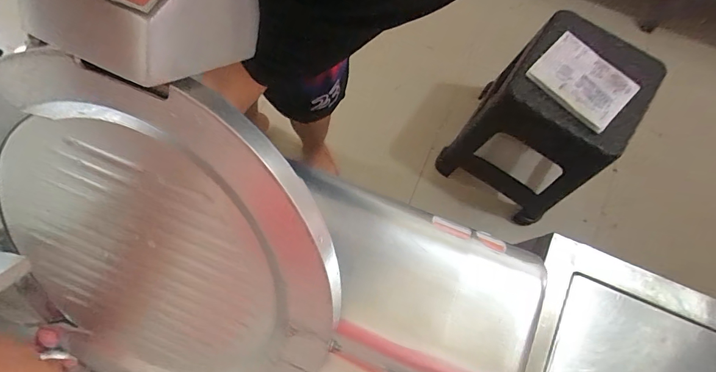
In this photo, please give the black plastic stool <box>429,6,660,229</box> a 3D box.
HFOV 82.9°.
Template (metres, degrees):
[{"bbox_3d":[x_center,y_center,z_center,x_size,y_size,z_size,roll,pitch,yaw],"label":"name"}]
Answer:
[{"bbox_3d":[0.499,-0.173,1.155,0.343,0.536,0.332,33,77,7],"label":"black plastic stool"}]

